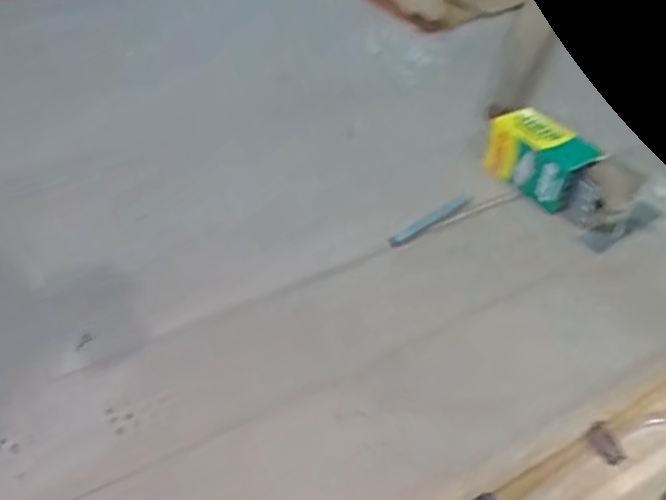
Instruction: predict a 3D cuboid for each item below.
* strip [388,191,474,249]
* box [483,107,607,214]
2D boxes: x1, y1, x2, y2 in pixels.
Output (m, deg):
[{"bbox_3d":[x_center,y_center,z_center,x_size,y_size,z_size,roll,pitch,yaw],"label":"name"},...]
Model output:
[{"bbox_3d":[0.111,-0.034,0.681,0.121,0.006,0.014,-30,48,-26],"label":"strip"},{"bbox_3d":[0.231,-0.106,0.699,0.066,0.056,0.123,-27,47,-23],"label":"box"}]

